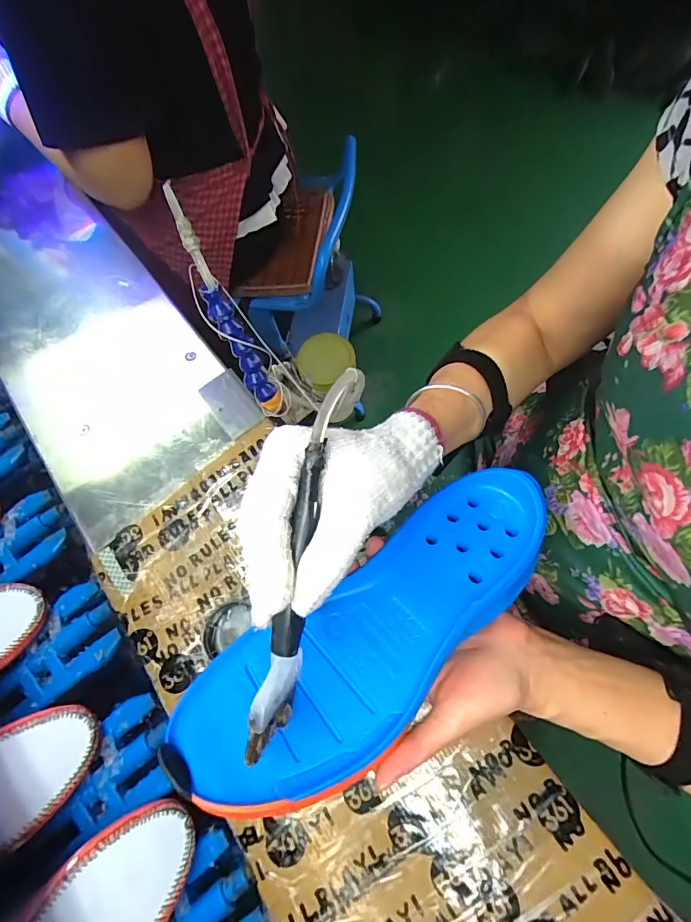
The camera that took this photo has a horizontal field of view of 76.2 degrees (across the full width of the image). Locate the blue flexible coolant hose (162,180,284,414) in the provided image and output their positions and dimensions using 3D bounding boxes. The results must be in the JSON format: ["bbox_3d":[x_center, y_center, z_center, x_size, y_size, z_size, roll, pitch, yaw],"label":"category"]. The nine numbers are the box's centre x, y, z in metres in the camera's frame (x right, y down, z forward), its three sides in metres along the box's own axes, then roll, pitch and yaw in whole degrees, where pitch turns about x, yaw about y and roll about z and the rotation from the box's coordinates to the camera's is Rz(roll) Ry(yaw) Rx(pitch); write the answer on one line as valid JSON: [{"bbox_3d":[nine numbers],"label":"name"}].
[{"bbox_3d":[-0.121,-0.148,0.444,0.028,0.229,0.048,-29,32,-9],"label":"blue flexible coolant hose"}]

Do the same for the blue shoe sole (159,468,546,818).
[{"bbox_3d":[0.025,0.102,0.281,0.271,0.029,0.094,-35,69,-19],"label":"blue shoe sole"}]

